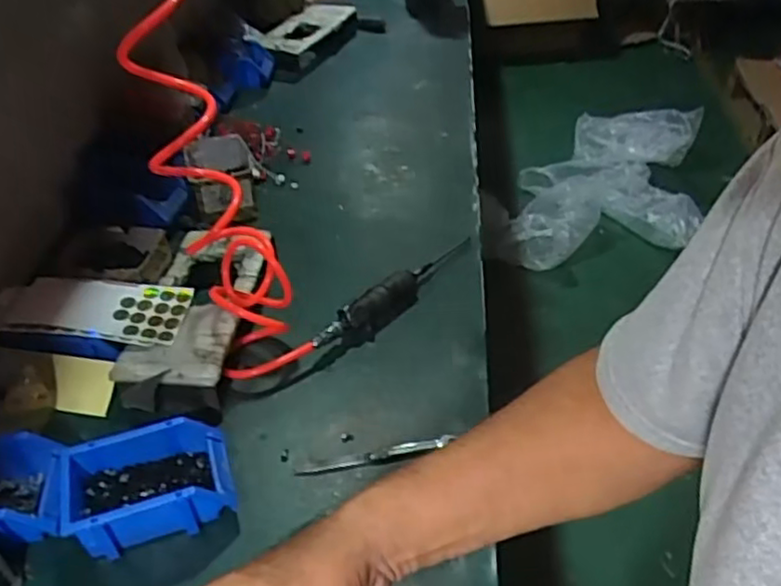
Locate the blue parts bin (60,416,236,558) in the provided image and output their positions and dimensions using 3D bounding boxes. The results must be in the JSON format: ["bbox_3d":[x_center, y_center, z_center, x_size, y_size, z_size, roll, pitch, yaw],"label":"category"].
[{"bbox_3d":[-0.287,0.222,0.811,0.187,0.067,0.124,-14,42,-14],"label":"blue parts bin"}]

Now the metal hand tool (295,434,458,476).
[{"bbox_3d":[-0.017,0.206,0.872,0.205,0.008,0.019,-8,41,-8],"label":"metal hand tool"}]

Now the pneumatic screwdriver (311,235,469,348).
[{"bbox_3d":[0.016,-0.010,1.084,0.051,0.040,0.352,29,50,31],"label":"pneumatic screwdriver"}]

